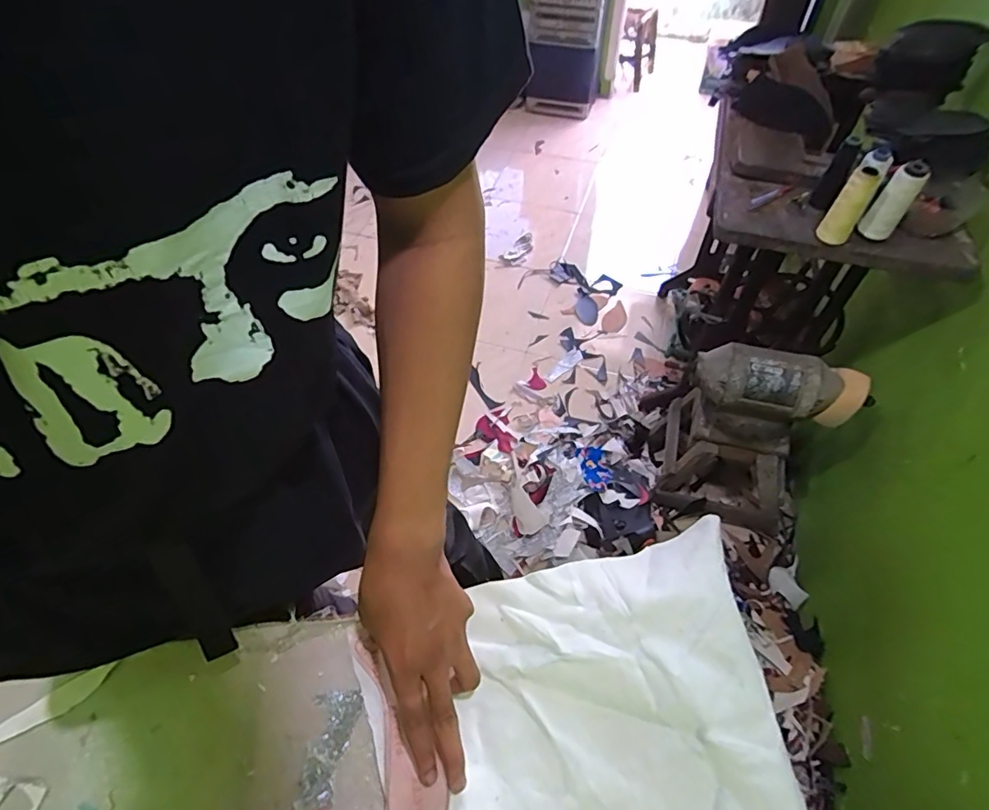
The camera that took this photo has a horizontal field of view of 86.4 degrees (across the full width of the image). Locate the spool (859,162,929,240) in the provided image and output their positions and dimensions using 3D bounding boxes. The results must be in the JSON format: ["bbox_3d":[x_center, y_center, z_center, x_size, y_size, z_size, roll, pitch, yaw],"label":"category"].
[{"bbox_3d":[0.605,-0.309,0.803,0.046,0.125,0.043,0,54,1],"label":"spool"}]

